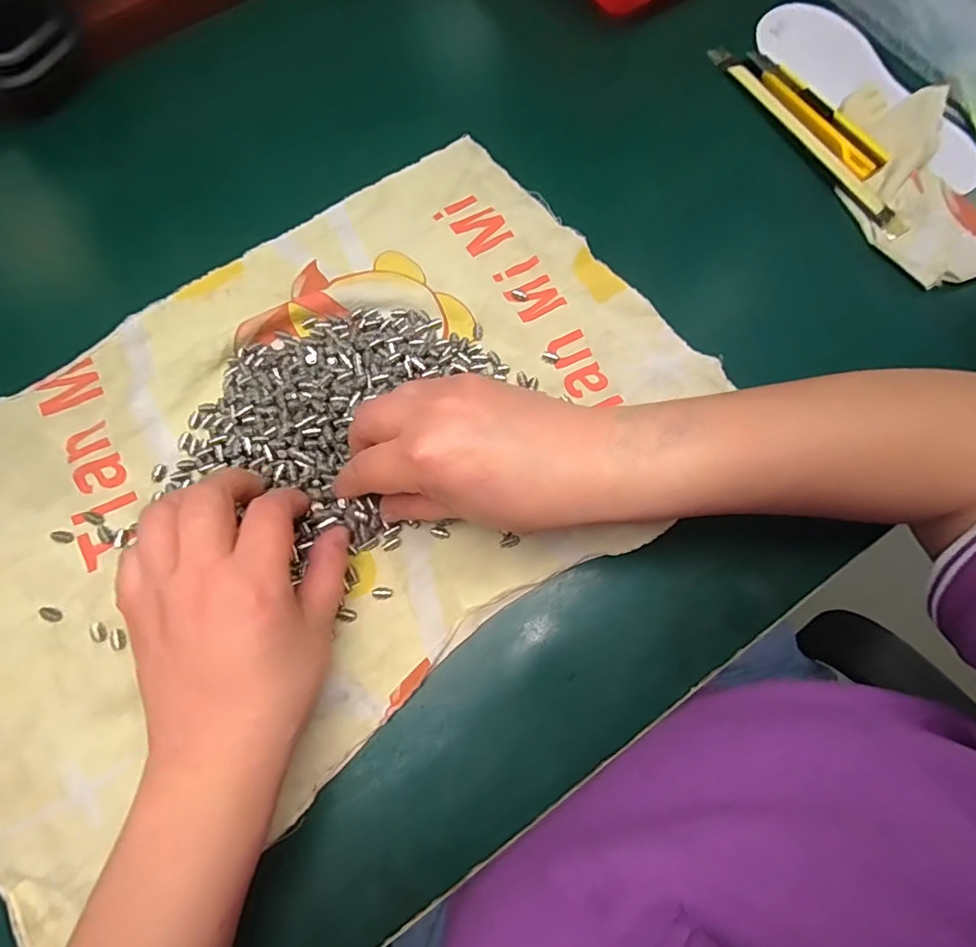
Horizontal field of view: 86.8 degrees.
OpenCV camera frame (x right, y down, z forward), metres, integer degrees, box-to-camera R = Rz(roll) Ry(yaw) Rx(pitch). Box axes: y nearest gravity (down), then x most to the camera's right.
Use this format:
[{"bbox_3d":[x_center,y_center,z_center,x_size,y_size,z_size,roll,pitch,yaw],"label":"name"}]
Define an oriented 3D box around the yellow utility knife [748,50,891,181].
[{"bbox_3d":[0.231,-0.261,0.369,0.022,0.020,0.131,-26,76,-10],"label":"yellow utility knife"}]

